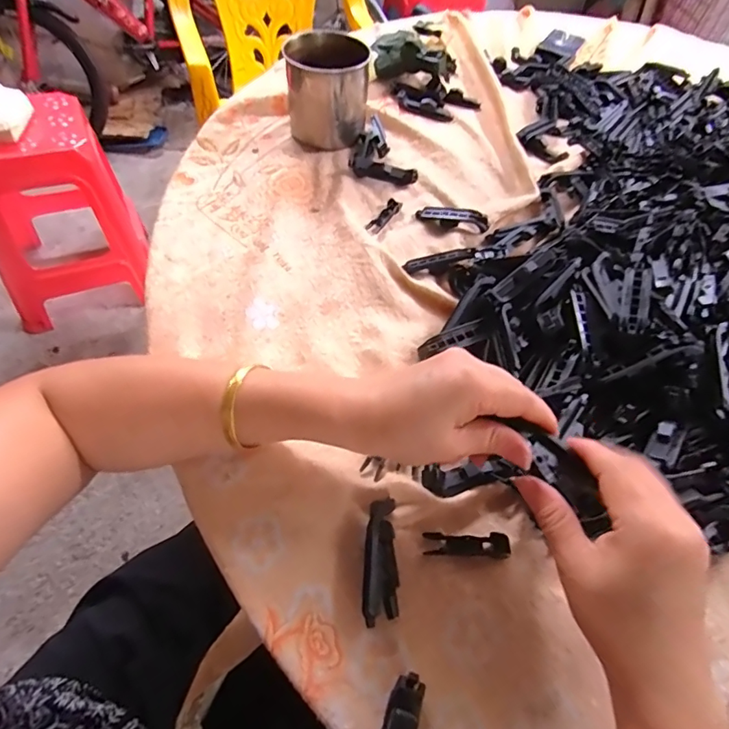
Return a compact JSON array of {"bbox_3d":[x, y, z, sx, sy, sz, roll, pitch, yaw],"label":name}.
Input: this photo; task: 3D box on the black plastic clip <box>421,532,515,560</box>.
[{"bbox_3d":[0.067,0.118,0.308,0.054,0.015,0.014,5,55,-1],"label":"black plastic clip"}]

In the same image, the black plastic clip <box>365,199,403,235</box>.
[{"bbox_3d":[0.021,-0.153,0.483,0.014,0.007,0.054,29,58,16],"label":"black plastic clip"}]

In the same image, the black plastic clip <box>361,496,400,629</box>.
[{"bbox_3d":[0.010,0.124,0.299,0.022,0.014,0.073,3,55,-2],"label":"black plastic clip"}]

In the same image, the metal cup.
[{"bbox_3d":[-0.041,-0.315,0.540,0.093,0.089,0.093,2,55,-3],"label":"metal cup"}]

